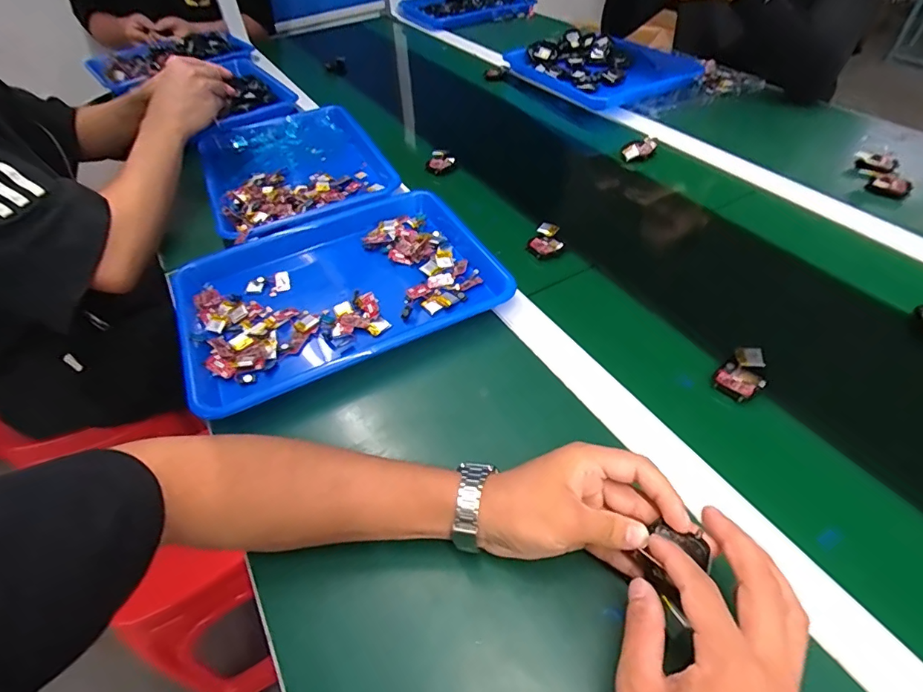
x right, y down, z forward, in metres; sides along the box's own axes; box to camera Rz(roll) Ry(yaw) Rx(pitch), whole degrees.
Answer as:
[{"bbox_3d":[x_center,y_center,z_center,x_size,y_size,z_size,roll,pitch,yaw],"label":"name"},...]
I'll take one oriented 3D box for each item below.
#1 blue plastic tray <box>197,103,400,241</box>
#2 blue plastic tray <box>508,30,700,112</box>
[{"bbox_3d":[-0.273,-0.288,0.775,0.258,0.060,0.406,-23,49,-15],"label":"blue plastic tray"},{"bbox_3d":[0.280,-0.560,0.939,0.276,0.037,0.308,-26,50,-17],"label":"blue plastic tray"}]

